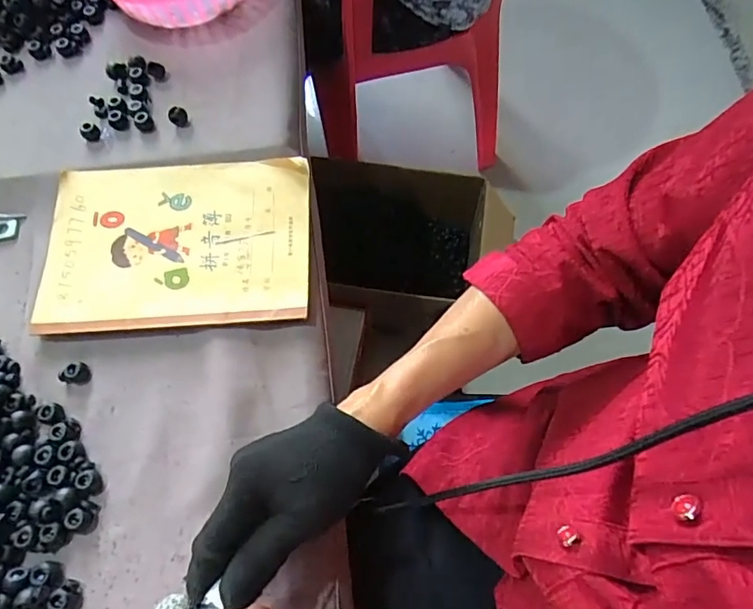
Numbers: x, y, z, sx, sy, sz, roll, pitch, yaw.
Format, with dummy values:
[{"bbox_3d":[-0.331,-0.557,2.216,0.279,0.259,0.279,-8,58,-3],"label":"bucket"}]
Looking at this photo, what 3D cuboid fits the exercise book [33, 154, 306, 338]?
[{"bbox_3d":[-0.158,-0.051,0.401,0.206,0.010,0.144,-4,66,1],"label":"exercise book"}]

